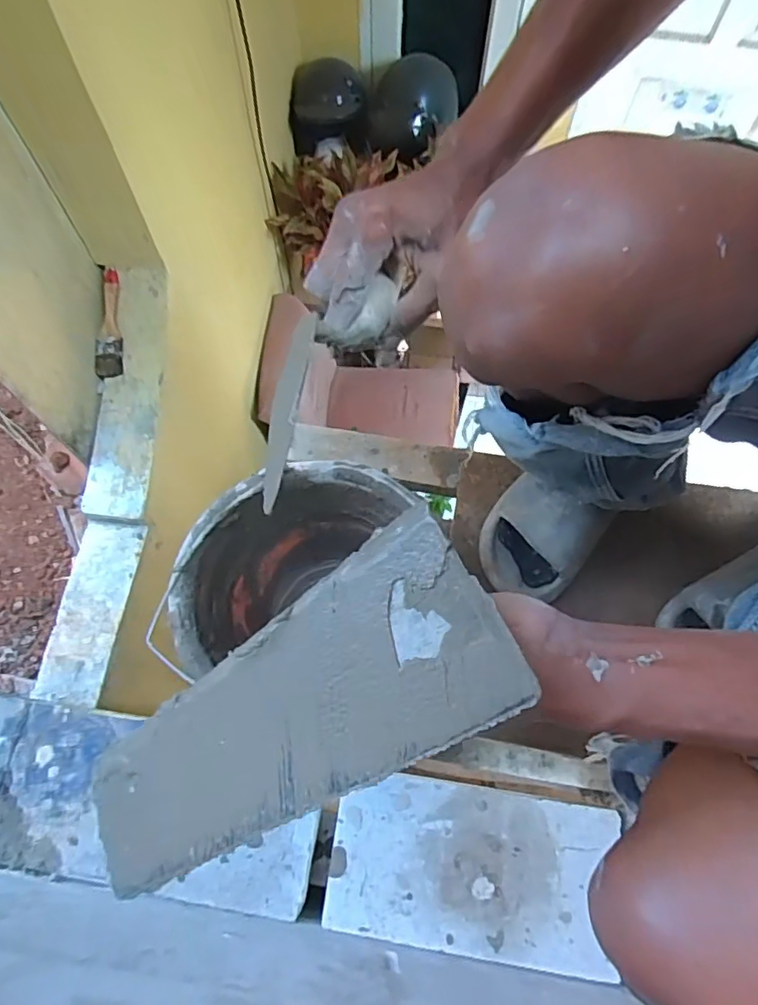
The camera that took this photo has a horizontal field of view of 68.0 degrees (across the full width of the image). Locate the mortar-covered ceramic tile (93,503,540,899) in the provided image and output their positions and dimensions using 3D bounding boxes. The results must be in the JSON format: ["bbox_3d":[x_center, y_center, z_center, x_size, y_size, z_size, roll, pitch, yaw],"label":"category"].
[{"bbox_3d":[-0.066,0.127,0.327,0.300,0.008,0.110,-36,66,18],"label":"mortar-covered ceramic tile"}]

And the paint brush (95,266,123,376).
[{"bbox_3d":[-0.502,-0.336,1.052,0.042,0.030,0.198,3,94,4],"label":"paint brush"}]

